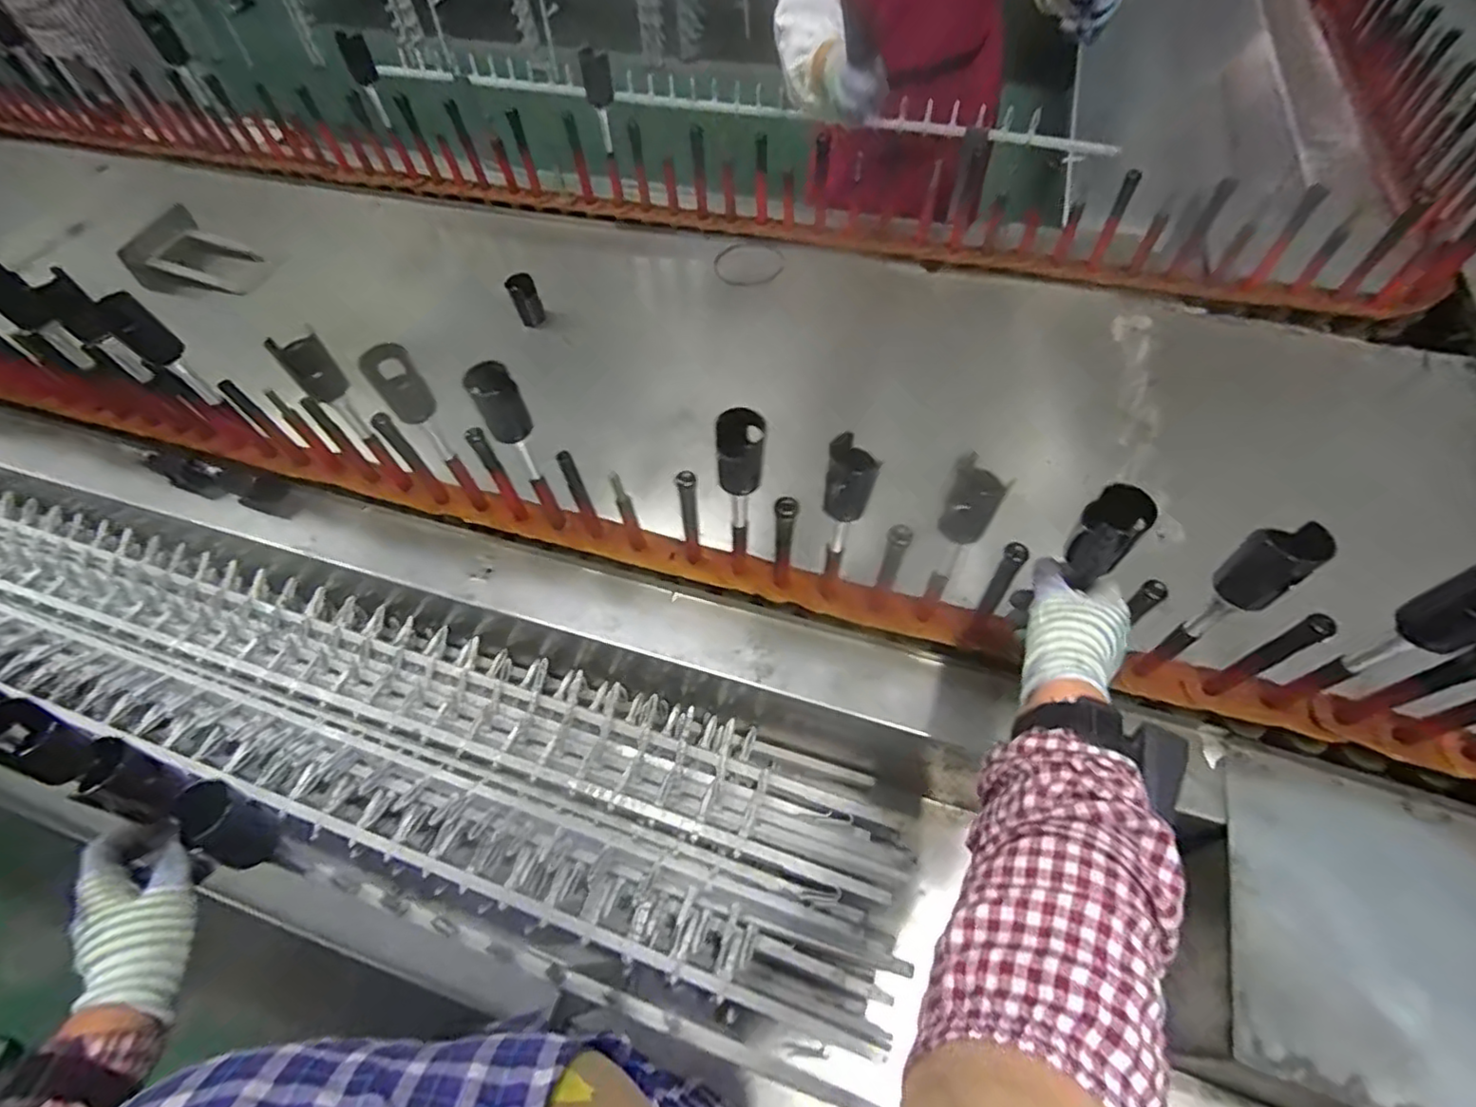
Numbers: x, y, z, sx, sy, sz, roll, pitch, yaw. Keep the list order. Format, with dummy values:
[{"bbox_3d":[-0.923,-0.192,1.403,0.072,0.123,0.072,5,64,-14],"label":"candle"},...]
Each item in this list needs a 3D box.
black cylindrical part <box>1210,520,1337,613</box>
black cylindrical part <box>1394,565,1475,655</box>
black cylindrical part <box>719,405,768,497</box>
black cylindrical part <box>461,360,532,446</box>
[{"bbox_3d":[0.374,0.009,0.447,0.041,0.062,0.039,2,52,-2],"label":"black cylindrical part"},{"bbox_3d":[0.490,0.037,0.424,0.037,0.069,0.041,-16,55,-15],"label":"black cylindrical part"},{"bbox_3d":[0.003,-0.085,0.541,0.040,0.073,0.034,5,52,0],"label":"black cylindrical part"},{"bbox_3d":[-0.223,-0.141,0.592,0.043,0.071,0.034,-20,56,-18],"label":"black cylindrical part"}]

